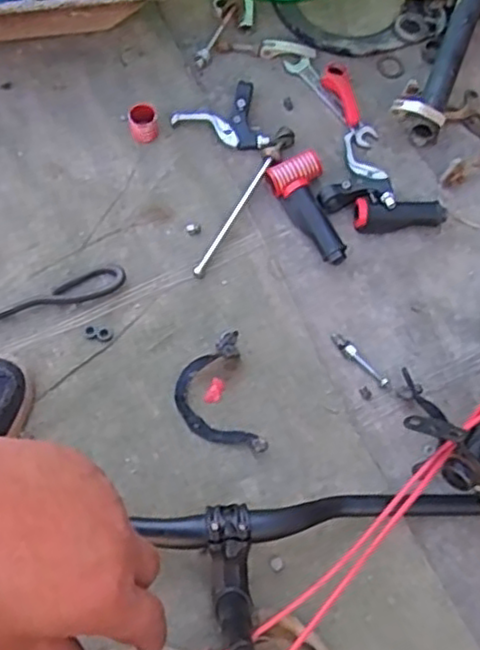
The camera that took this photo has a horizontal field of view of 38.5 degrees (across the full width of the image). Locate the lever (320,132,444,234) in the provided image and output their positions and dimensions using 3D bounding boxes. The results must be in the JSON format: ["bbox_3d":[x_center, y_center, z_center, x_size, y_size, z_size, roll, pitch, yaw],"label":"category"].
[{"bbox_3d":[0.170,-0.153,0.794,0.138,0.034,0.097,25,73,6],"label":"lever"}]

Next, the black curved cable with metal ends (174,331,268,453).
[{"bbox_3d":[-0.025,0.077,0.720,0.079,0.025,0.127,-14,73,-6],"label":"black curved cable with metal ends"}]

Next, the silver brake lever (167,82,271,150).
[{"bbox_3d":[-0.017,-0.234,0.818,0.100,0.030,0.082,-27,75,-10],"label":"silver brake lever"}]

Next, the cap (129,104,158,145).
[{"bbox_3d":[-0.114,-0.236,0.812,0.031,0.034,0.032,1,72,-2],"label":"cap"}]

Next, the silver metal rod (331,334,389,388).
[{"bbox_3d":[0.129,0.039,0.749,0.014,0.010,0.080,-43,79,-14],"label":"silver metal rod"}]

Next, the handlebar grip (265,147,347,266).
[{"bbox_3d":[0.079,-0.132,0.785,0.063,0.031,0.133,-18,74,-8],"label":"handlebar grip"}]

